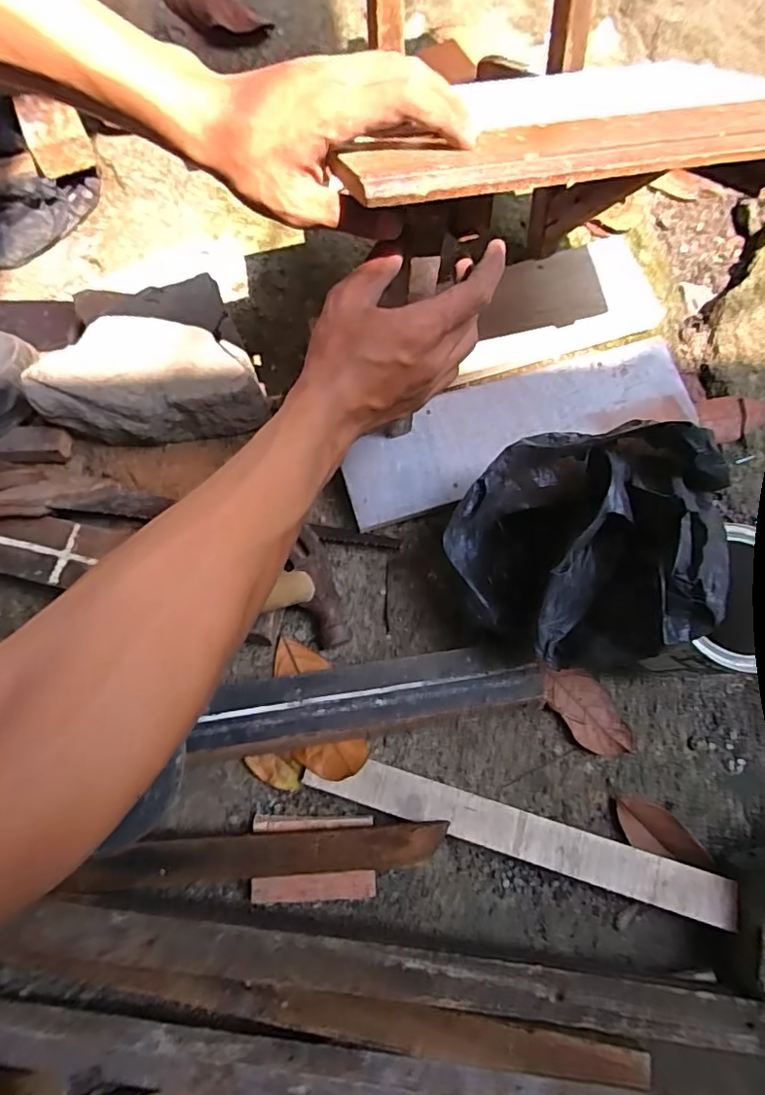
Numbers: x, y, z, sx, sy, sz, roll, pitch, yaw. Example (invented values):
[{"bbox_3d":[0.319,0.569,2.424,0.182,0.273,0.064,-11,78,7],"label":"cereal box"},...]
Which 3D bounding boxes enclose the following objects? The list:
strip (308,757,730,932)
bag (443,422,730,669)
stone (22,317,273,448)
[{"bbox_3d":[0.110,0.235,0.460,0.345,0.005,0.034,16,63,6],"label":"strip"},{"bbox_3d":[0.142,0.000,0.454,0.175,0.176,0.177,12,76,4],"label":"bag"},{"bbox_3d":[-0.218,-0.165,0.543,0.209,0.079,0.118,1,75,1],"label":"stone"}]

